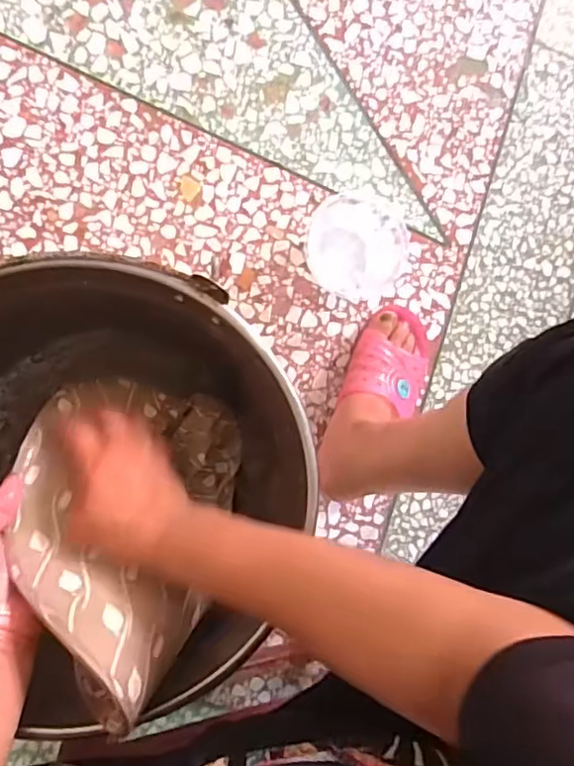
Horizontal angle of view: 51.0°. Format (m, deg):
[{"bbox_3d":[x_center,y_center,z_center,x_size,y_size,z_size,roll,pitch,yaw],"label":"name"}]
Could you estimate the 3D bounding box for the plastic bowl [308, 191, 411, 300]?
[{"bbox_3d":[0.089,-0.161,0.694,0.123,0.056,0.119,0,91,-8],"label":"plastic bowl"}]

